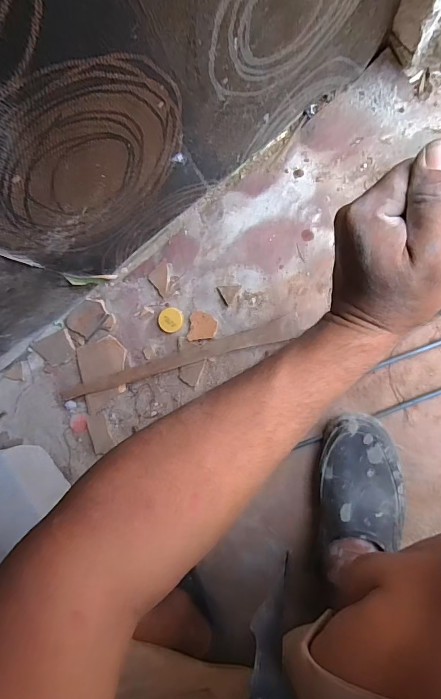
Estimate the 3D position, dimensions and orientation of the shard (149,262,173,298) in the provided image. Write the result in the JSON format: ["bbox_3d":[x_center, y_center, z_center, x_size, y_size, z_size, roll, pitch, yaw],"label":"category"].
[{"bbox_3d":[-0.098,-0.113,0.638,0.035,0.008,0.052,12,93,13],"label":"shard"}]

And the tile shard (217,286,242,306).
[{"bbox_3d":[0.016,-0.090,0.617,0.032,0.007,0.031,-29,84,12],"label":"tile shard"}]

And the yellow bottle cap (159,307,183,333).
[{"bbox_3d":[-0.079,-0.047,0.639,0.040,0.012,0.039,0,90,13],"label":"yellow bottle cap"}]

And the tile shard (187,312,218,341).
[{"bbox_3d":[-0.028,-0.036,0.625,0.045,0.007,0.045,6,92,13],"label":"tile shard"}]

